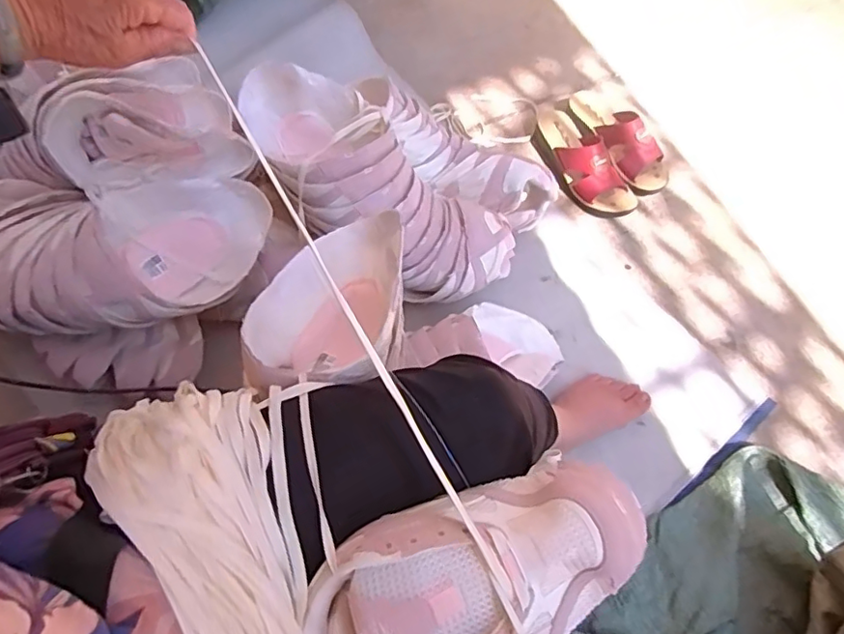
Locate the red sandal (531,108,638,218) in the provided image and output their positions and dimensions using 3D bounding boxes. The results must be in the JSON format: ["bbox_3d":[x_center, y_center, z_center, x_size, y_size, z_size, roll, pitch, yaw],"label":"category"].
[{"bbox_3d":[0.271,-0.272,0.959,0.096,0.080,0.232,-23,70,-10],"label":"red sandal"}]

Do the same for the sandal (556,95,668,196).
[{"bbox_3d":[0.339,-0.318,0.984,0.085,0.079,0.234,-29,71,-12],"label":"sandal"}]

